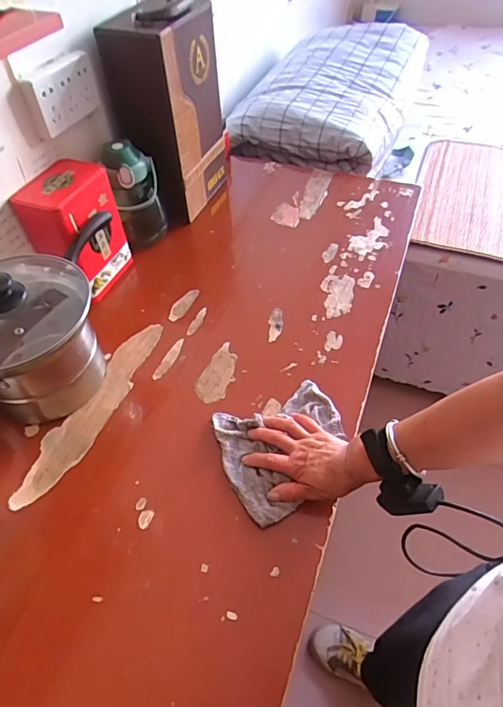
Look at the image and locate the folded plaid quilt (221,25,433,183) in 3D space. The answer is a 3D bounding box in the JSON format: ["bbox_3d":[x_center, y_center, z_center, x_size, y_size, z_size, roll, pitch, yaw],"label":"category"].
[{"bbox_3d":[0.241,-0.746,1.291,0.403,0.169,0.647,17,54,17],"label":"folded plaid quilt"}]

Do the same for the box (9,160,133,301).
[{"bbox_3d":[-0.303,-0.208,0.792,0.100,0.194,0.141,11,52,13],"label":"box"}]

